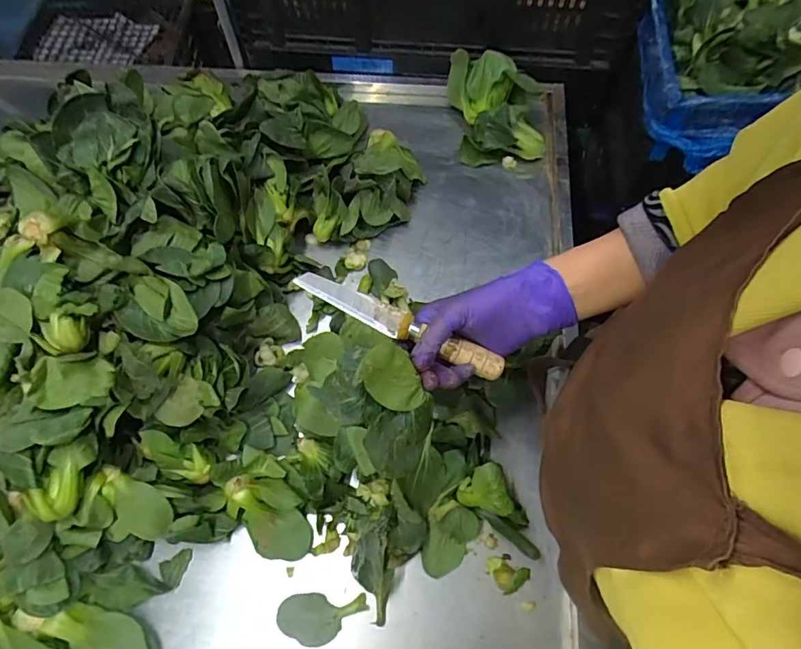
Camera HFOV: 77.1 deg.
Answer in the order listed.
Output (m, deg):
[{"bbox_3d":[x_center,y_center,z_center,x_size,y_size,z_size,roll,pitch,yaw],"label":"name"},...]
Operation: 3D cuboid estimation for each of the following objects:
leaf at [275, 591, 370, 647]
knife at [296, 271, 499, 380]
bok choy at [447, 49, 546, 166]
[{"bbox_3d":[-0.079,0.296,0.506,0.087,0.006,0.045,0,63,3],"label":"leaf"},{"bbox_3d":[0.001,-0.001,0.465,0.201,0.020,0.023,24,66,2],"label":"knife"},{"bbox_3d":[0.144,-0.339,0.762,0.129,0.087,0.169,-4,63,0],"label":"bok choy"}]

